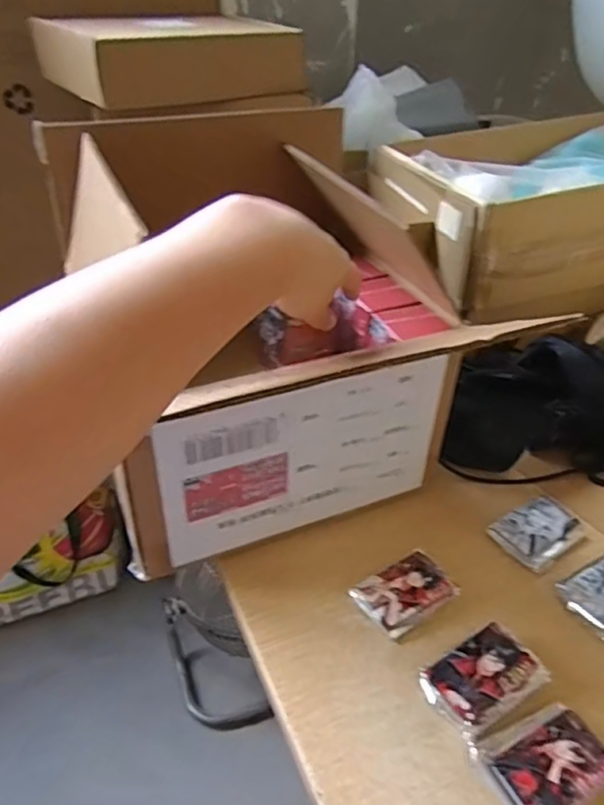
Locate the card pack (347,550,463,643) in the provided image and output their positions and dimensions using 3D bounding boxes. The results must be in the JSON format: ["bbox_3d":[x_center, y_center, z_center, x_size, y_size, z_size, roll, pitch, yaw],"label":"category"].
[{"bbox_3d":[0.097,0.181,0.576,0.086,0.021,0.058,-21,42,-28],"label":"card pack"}]

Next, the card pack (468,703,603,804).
[{"bbox_3d":[0.185,0.274,0.459,0.088,0.021,0.065,-13,39,-21],"label":"card pack"}]

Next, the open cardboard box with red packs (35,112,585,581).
[{"bbox_3d":[-0.049,-0.084,0.635,0.329,0.336,0.274,-12,39,-20],"label":"open cardboard box with red packs"}]

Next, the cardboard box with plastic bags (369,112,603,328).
[{"bbox_3d":[0.393,-0.298,0.927,0.520,0.182,0.304,-9,38,-15],"label":"cardboard box with plastic bags"}]

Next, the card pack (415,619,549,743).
[{"bbox_3d":[0.152,0.231,0.507,0.084,0.029,0.062,-19,42,-27],"label":"card pack"}]

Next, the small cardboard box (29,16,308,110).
[{"bbox_3d":[-0.180,-0.491,0.860,0.319,0.081,0.179,-23,43,-30],"label":"small cardboard box"}]

